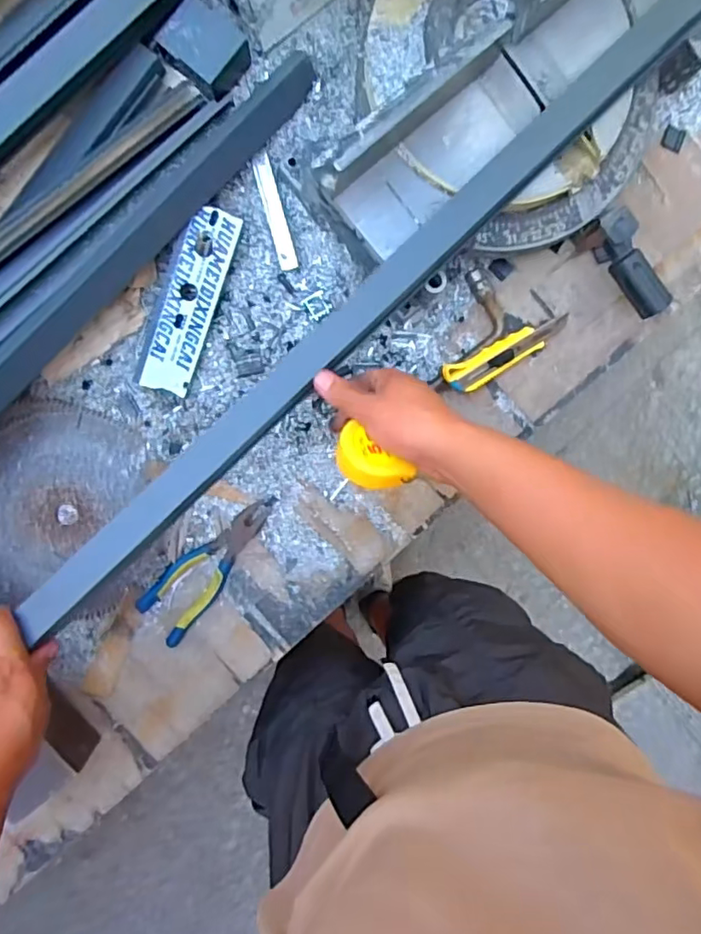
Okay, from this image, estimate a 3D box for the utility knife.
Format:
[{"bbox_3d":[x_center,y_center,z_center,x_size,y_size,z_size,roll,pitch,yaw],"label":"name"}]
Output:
[{"bbox_3d":[0.184,-0.133,0.674,0.162,0.027,0.039,-26,97,-5],"label":"utility knife"}]

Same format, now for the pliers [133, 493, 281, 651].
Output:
[{"bbox_3d":[-0.162,0.110,0.668,0.065,0.019,0.197,42,88,-9],"label":"pliers"}]

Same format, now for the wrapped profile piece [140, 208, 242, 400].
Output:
[{"bbox_3d":[-0.179,-0.184,0.635,0.052,0.027,0.203,19,91,-9],"label":"wrapped profile piece"}]

